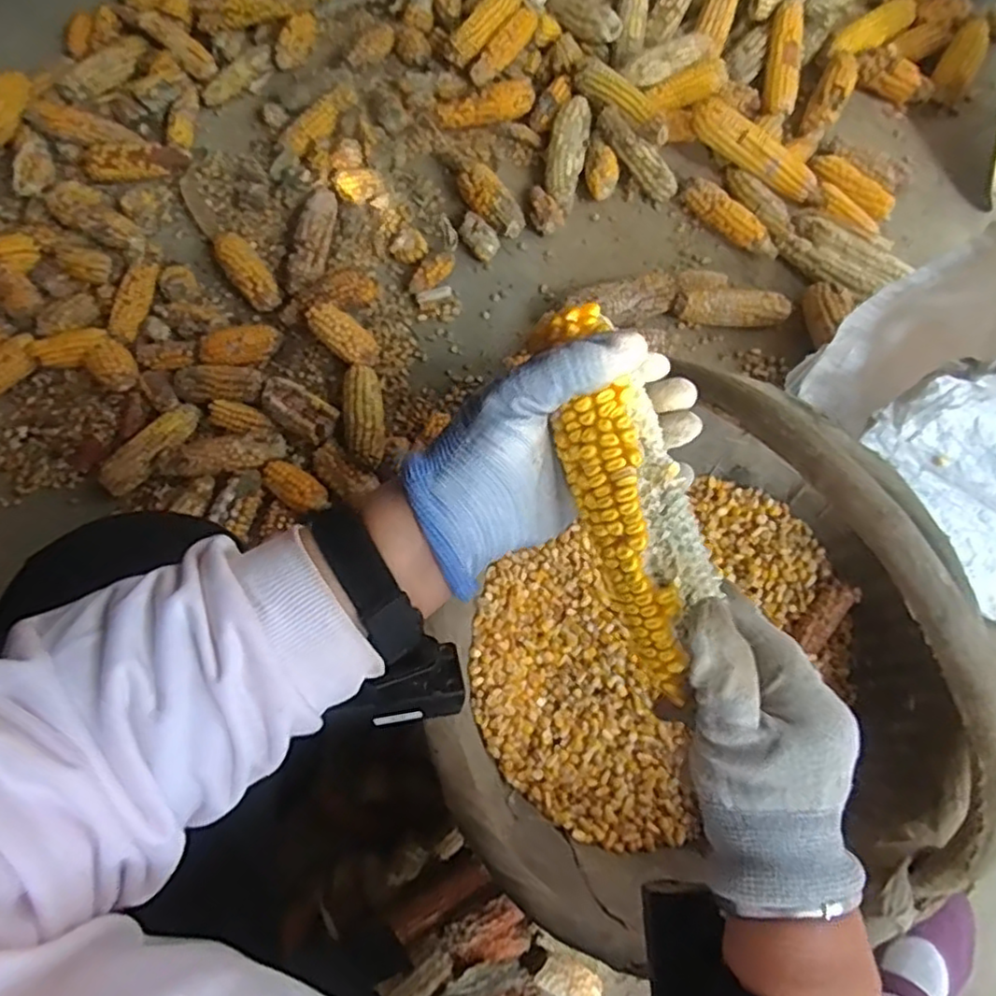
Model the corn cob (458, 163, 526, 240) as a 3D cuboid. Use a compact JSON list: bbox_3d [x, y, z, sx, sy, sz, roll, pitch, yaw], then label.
[{"bbox_3d":[-0.008,-0.366,0.840,0.047,0.050,0.105,-33,74,-10],"label":"corn cob"}]

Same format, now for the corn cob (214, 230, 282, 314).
[{"bbox_3d":[-0.312,-0.281,0.840,0.047,0.036,0.137,-36,74,-10],"label":"corn cob"}]

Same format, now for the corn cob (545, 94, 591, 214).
[{"bbox_3d":[0.088,-0.436,0.856,0.047,0.047,0.159,8,72,4],"label":"corn cob"}]

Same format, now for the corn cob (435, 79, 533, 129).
[{"bbox_3d":[-0.016,-0.515,0.891,0.130,0.039,0.043,-10,71,-2],"label":"corn cob"}]

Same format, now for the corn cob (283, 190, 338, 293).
[{"bbox_3d":[-0.233,-0.319,0.837,0.043,0.041,0.158,7,72,3],"label":"corn cob"}]

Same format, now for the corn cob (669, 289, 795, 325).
[{"bbox_3d":[0.275,-0.224,0.793,0.129,0.031,0.035,-4,71,0],"label":"corn cob"}]

